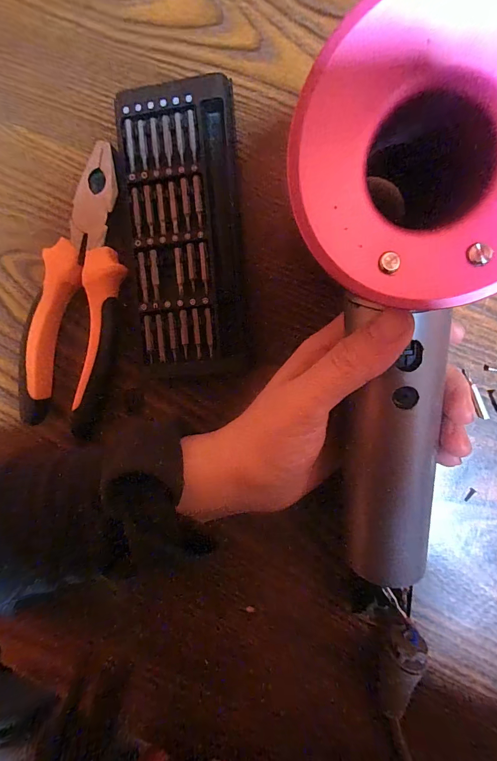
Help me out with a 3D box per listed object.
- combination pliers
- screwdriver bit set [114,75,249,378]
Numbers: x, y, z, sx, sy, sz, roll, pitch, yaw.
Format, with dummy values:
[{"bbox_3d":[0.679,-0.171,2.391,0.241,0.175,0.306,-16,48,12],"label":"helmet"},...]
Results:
[{"bbox_3d":[-0.091,-0.047,0.192,0.045,0.019,0.153,16,93,4],"label":"combination pliers"},{"bbox_3d":[-0.034,-0.079,0.187,0.060,0.015,0.150,-3,92,5],"label":"screwdriver bit set"}]

